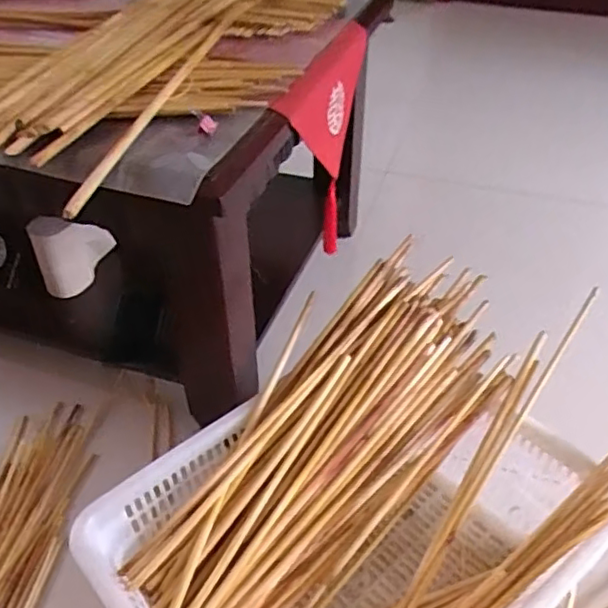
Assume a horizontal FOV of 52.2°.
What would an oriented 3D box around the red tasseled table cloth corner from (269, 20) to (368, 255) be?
[{"bbox_3d":[0.037,-0.221,0.909,0.044,0.288,0.288,14,44,15],"label":"red tasseled table cloth corner"}]

